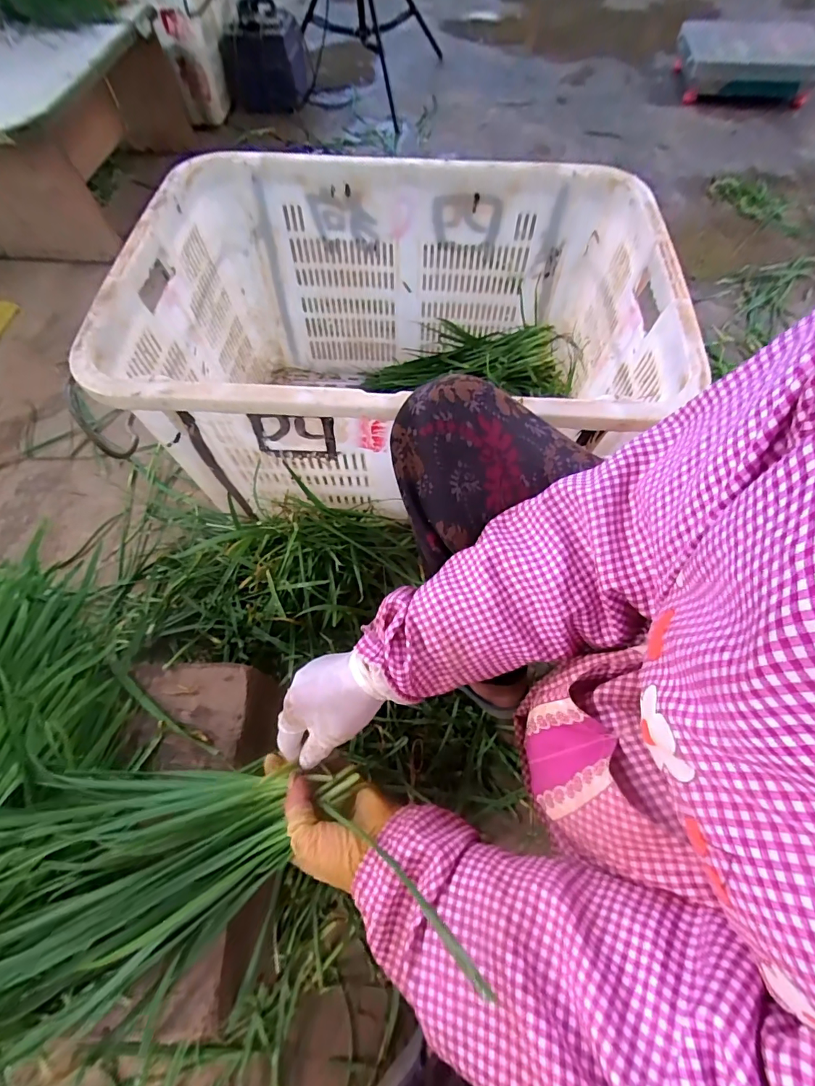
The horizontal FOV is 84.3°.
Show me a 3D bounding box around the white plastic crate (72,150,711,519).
[{"bbox_3d":[-0.006,-0.273,0.697,0.655,0.351,0.469,2,65,1],"label":"white plastic crate"}]

